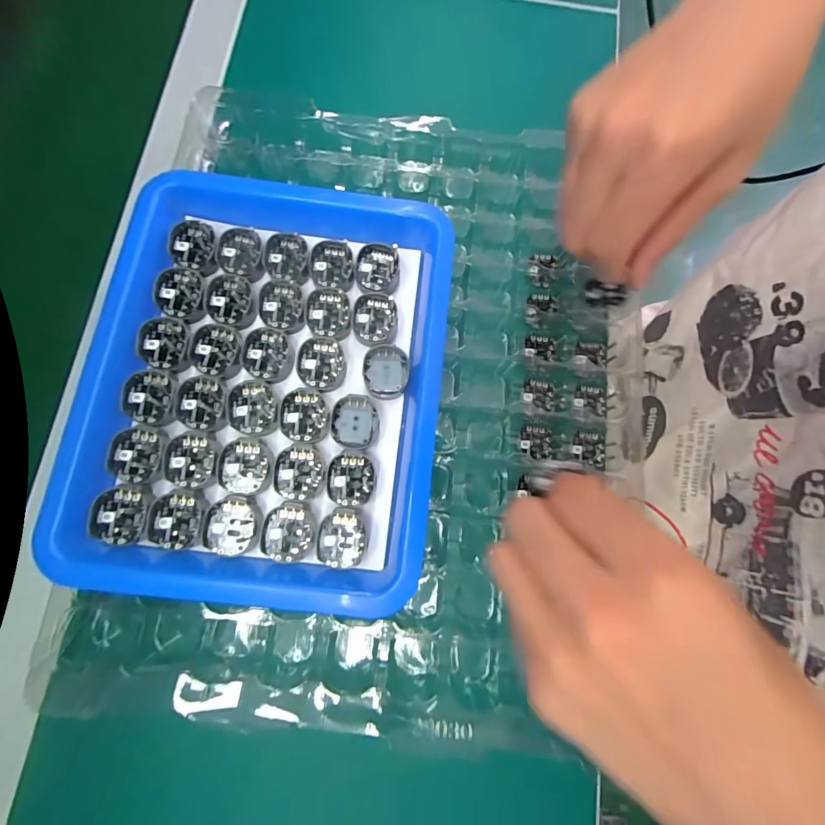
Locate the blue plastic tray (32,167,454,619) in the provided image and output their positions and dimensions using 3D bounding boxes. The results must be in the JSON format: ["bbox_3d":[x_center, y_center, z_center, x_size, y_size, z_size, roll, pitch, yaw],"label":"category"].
[{"bbox_3d":[-0.075,-0.016,0.221,0.181,0.054,0.216,7,78,1],"label":"blue plastic tray"}]

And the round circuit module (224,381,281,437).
[{"bbox_3d":[-0.083,-0.003,0.205,0.027,0.004,0.028,-3,78,-2],"label":"round circuit module"}]

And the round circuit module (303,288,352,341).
[{"bbox_3d":[-0.047,-0.055,0.220,0.025,0.004,0.030,-8,78,-2],"label":"round circuit module"}]

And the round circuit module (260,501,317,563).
[{"bbox_3d":[-0.060,0.058,0.193,0.025,0.004,0.027,0,78,-1],"label":"round circuit module"}]

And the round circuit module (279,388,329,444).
[{"bbox_3d":[-0.057,0.002,0.207,0.025,0.004,0.029,-6,78,-2],"label":"round circuit module"}]

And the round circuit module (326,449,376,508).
[{"bbox_3d":[-0.031,0.034,0.206,0.024,0.009,0.028,-2,78,-1],"label":"round circuit module"}]

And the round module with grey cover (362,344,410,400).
[{"bbox_3d":[-0.014,-0.022,0.220,0.024,0.008,0.029,8,78,1],"label":"round module with grey cover"}]

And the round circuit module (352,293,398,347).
[{"bbox_3d":[-0.021,-0.052,0.220,0.024,0.004,0.030,-5,78,-2],"label":"round circuit module"}]

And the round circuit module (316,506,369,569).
[{"bbox_3d":[-0.034,0.062,0.199,0.024,0.010,0.028,2,78,0],"label":"round circuit module"}]

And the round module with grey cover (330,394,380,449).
[{"bbox_3d":[-0.030,0.005,0.211,0.024,0.005,0.028,-4,78,-2],"label":"round module with grey cover"}]

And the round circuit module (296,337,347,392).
[{"bbox_3d":[-0.049,-0.026,0.214,0.025,0.005,0.029,-6,78,-2],"label":"round circuit module"}]

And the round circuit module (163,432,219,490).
[{"bbox_3d":[-0.110,0.024,0.197,0.025,0.004,0.028,-3,78,-1],"label":"round circuit module"}]

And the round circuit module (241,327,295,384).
[{"bbox_3d":[-0.077,-0.031,0.212,0.027,0.004,0.030,-8,78,-3],"label":"round circuit module"}]

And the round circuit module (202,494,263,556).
[{"bbox_3d":[-0.087,0.054,0.192,0.026,0.004,0.027,-3,78,-1],"label":"round circuit module"}]

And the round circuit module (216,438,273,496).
[{"bbox_3d":[-0.084,0.027,0.199,0.026,0.004,0.028,-5,78,-2],"label":"round circuit module"}]

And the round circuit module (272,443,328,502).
[{"bbox_3d":[-0.057,0.030,0.200,0.026,0.004,0.028,0,78,-1],"label":"round circuit module"}]

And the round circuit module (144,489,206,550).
[{"bbox_3d":[-0.114,0.052,0.192,0.024,0.005,0.027,9,78,1],"label":"round circuit module"}]

